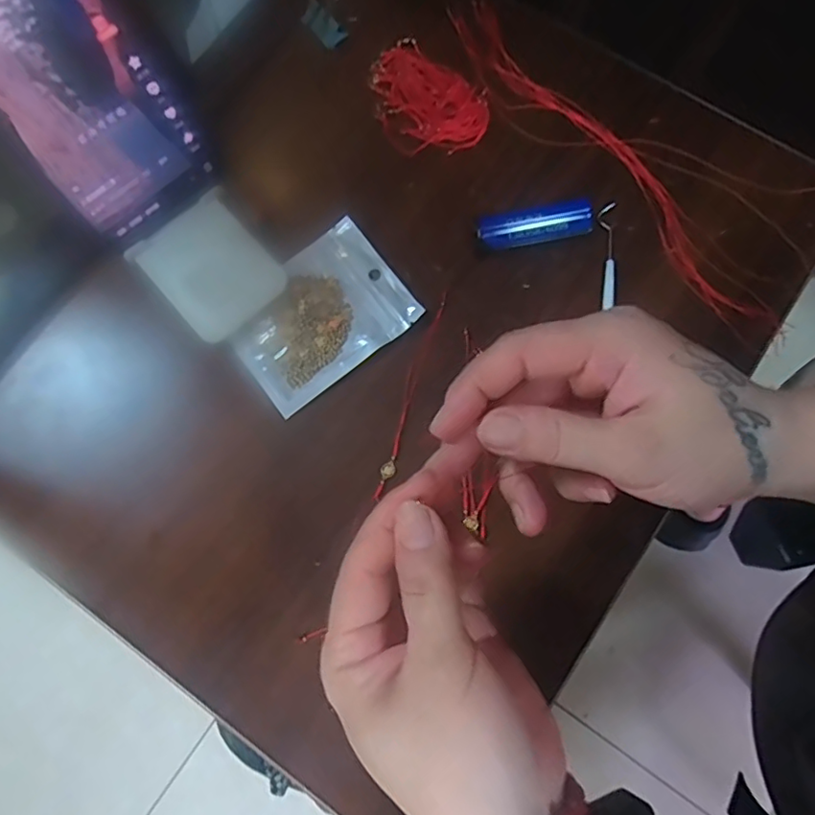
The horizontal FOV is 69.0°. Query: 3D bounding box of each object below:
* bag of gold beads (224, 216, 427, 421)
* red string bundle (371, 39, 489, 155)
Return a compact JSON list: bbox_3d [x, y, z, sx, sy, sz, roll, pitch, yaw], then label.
[{"bbox_3d":[-0.055,-0.057,0.368,0.107,0.005,0.081,-38,80,-6],"label":"bag of gold beads"},{"bbox_3d":[0.010,-0.203,0.396,0.087,0.008,0.066,38,82,8],"label":"red string bundle"}]

